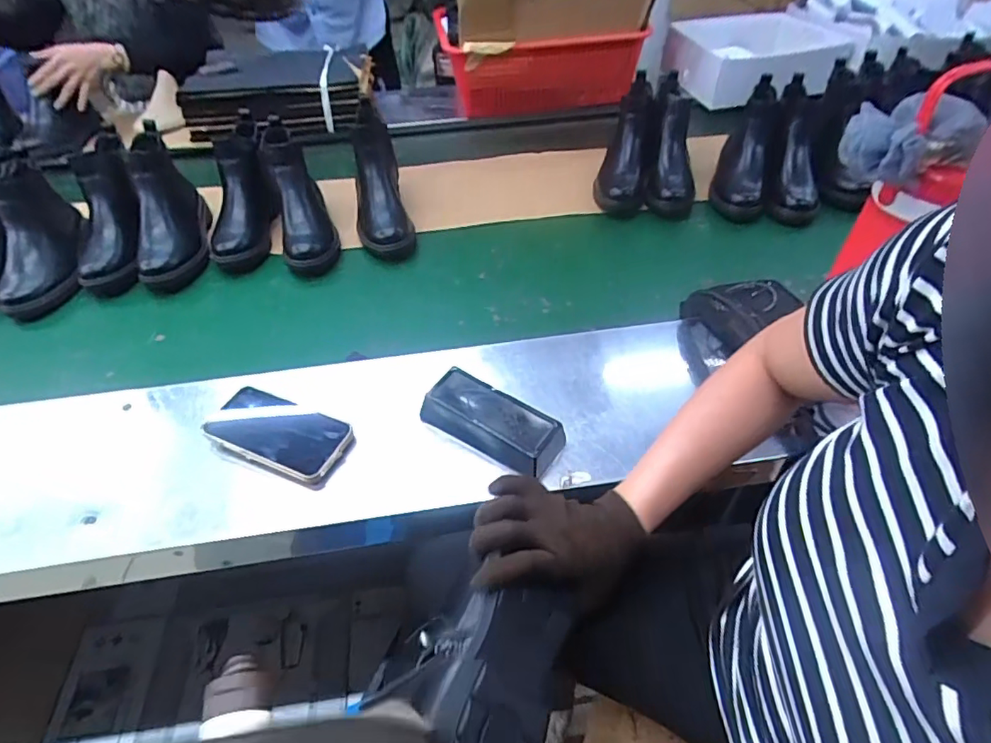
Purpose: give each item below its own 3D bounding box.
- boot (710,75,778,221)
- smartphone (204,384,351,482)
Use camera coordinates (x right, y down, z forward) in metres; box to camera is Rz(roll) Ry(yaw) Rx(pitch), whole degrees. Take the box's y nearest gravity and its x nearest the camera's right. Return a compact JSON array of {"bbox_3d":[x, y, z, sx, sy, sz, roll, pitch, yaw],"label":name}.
[{"bbox_3d":[0.475,-0.434,1.005,0.089,0.156,0.329,12,48,15],"label":"boot"},{"bbox_3d":[-0.244,0.065,0.595,0.153,0.015,0.075,21,59,13],"label":"smartphone"}]

